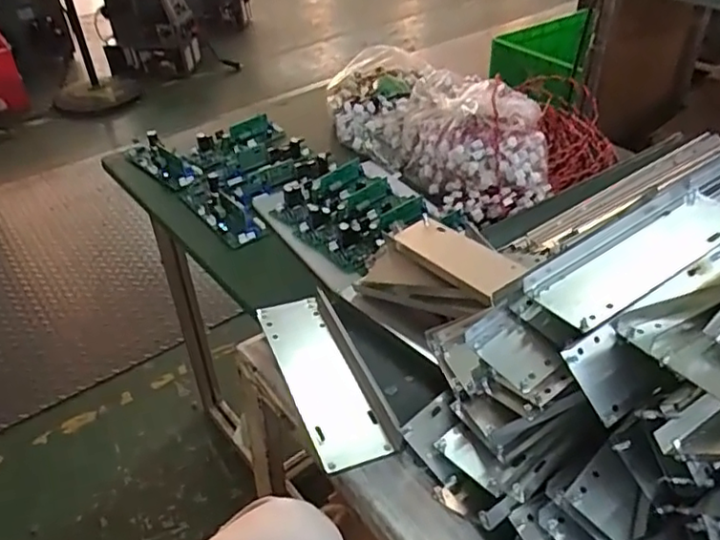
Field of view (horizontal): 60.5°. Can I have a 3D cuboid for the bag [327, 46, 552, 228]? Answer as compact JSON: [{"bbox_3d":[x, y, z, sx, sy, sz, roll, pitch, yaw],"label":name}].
[{"bbox_3d":[0.116,-0.253,1.019,0.215,0.121,0.500,-21,43,-20],"label":"bag"}]

